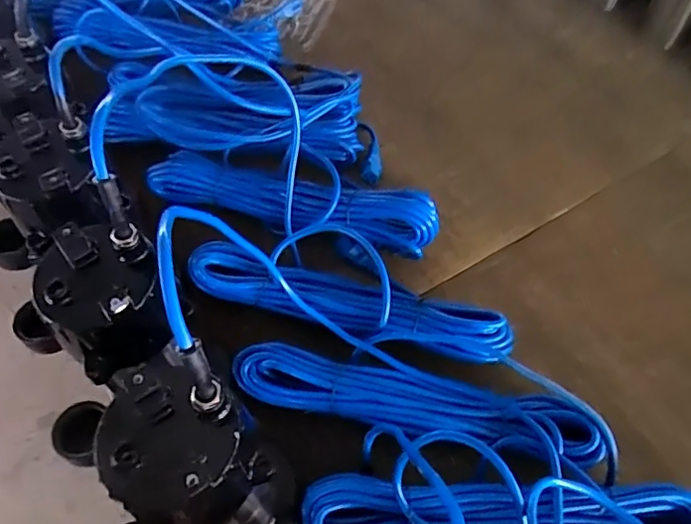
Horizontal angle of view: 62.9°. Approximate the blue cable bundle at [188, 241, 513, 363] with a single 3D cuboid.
[{"bbox_3d":[0.001,0.047,0.603,0.335,0.056,0.060,15,58,8],"label":"blue cable bundle"}]

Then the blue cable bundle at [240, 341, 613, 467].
[{"bbox_3d":[0.068,0.138,0.542,0.352,0.066,0.071,11,58,6],"label":"blue cable bundle"}]

